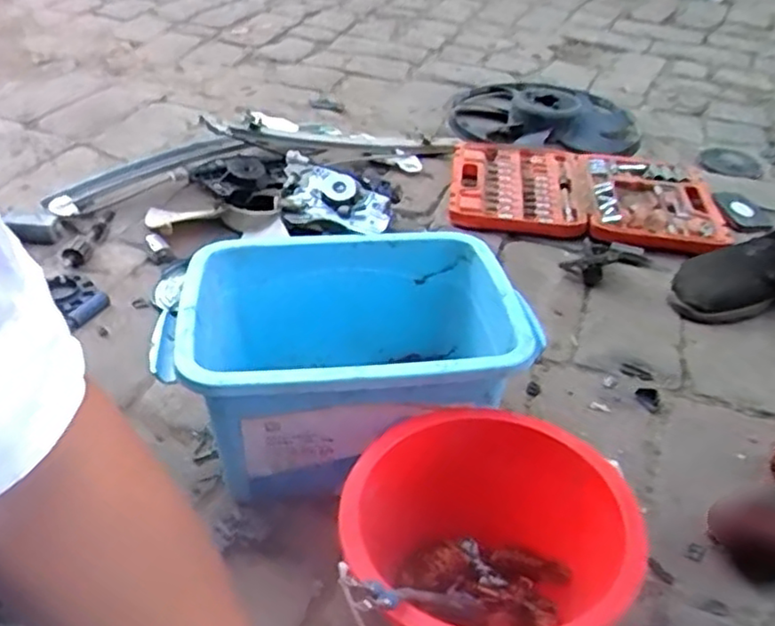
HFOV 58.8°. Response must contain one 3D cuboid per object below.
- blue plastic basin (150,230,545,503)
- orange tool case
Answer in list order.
[{"bbox_3d":[-0.042,0.044,0.598,0.283,0.157,0.204,1,39,-3],"label":"blue plastic basin"},{"bbox_3d":[0.282,-0.181,1.004,0.368,0.031,0.259,7,39,5],"label":"orange tool case"}]

